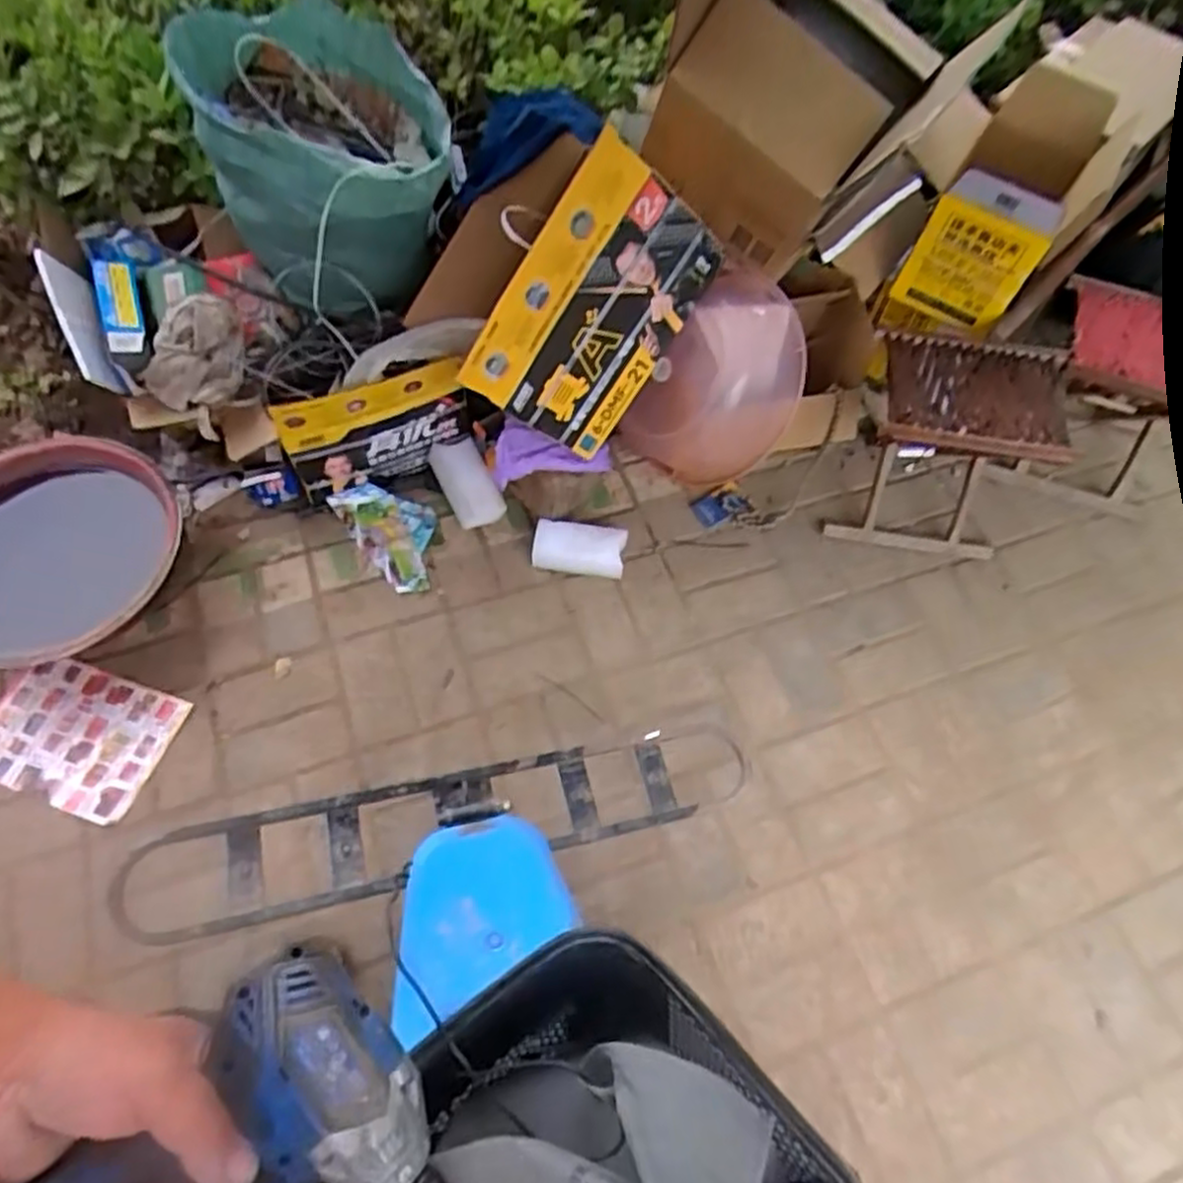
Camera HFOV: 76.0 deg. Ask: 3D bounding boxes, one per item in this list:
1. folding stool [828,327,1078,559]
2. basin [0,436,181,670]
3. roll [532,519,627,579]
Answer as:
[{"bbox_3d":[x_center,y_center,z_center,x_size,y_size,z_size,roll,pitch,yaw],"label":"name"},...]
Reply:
[{"bbox_3d":[0.626,-0.240,1.332,0.328,0.288,0.236,11,63,3],"label":"folding stool"},{"bbox_3d":[-0.924,-0.104,1.268,0.402,0.135,0.466,-41,73,-21],"label":"basin"},{"bbox_3d":[-0.021,-0.080,1.341,0.164,0.057,0.091,12,63,4],"label":"roll"}]

